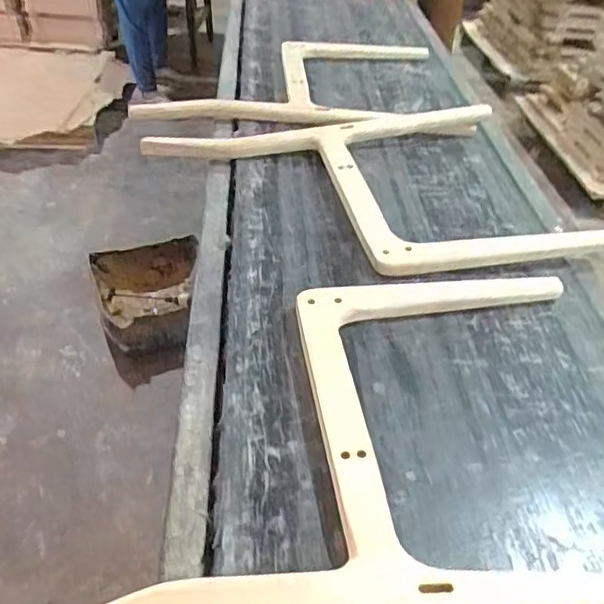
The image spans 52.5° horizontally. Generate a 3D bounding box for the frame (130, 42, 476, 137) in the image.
[{"bbox_3d":[-0.011,-0.596,1.639,0.803,0.051,0.620,1,43,-2],"label":"frame"}]

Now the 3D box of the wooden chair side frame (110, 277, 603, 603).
[{"bbox_3d":[0.065,0.146,0.765,0.740,0.037,0.540,-2,41,-8],"label":"wooden chair side frame"}]

